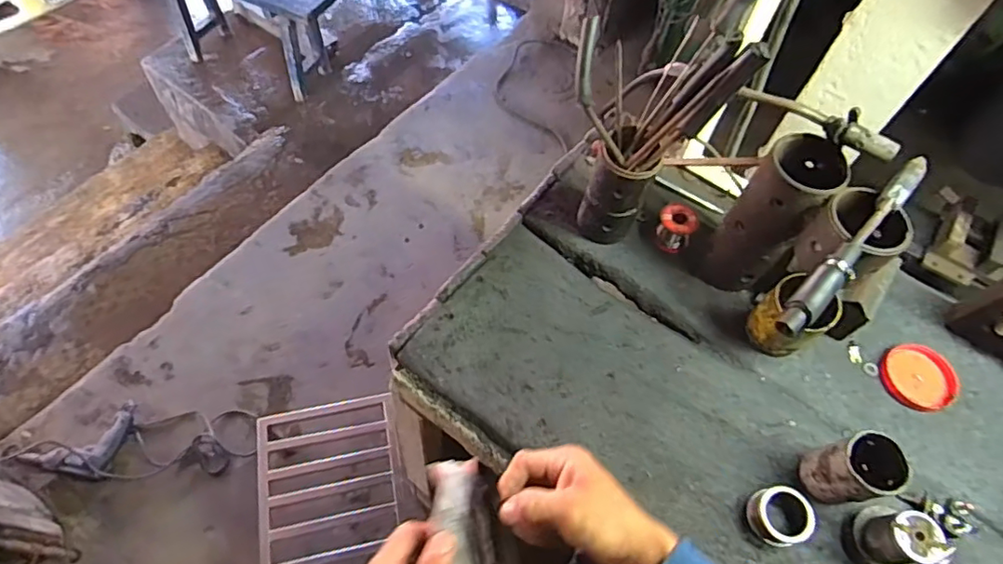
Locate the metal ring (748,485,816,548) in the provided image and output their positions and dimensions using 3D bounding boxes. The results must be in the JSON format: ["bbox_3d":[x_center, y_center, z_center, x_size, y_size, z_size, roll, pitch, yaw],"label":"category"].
[{"bbox_3d":[0.324,0.269,0.668,0.064,0.043,0.061,2,60,-3],"label":"metal ring"}]

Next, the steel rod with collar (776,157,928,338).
[{"bbox_3d":[0.358,-0.040,0.583,0.261,0.039,0.028,-40,70,-23],"label":"steel rod with collar"}]

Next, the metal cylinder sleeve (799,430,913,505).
[{"bbox_3d":[0.397,0.215,0.653,0.069,0.102,0.067,-4,60,-7],"label":"metal cylinder sleeve"}]

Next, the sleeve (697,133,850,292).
[{"bbox_3d":[0.341,-0.081,0.745,0.085,0.210,0.093,39,64,17],"label":"sleeve"}]

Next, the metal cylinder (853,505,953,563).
[{"bbox_3d":[0.433,0.280,0.635,0.061,0.080,0.070,-2,60,-6],"label":"metal cylinder"}]

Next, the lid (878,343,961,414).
[{"bbox_3d":[0.556,0.125,0.773,0.095,0.019,0.092,2,60,-3],"label":"lid"}]

